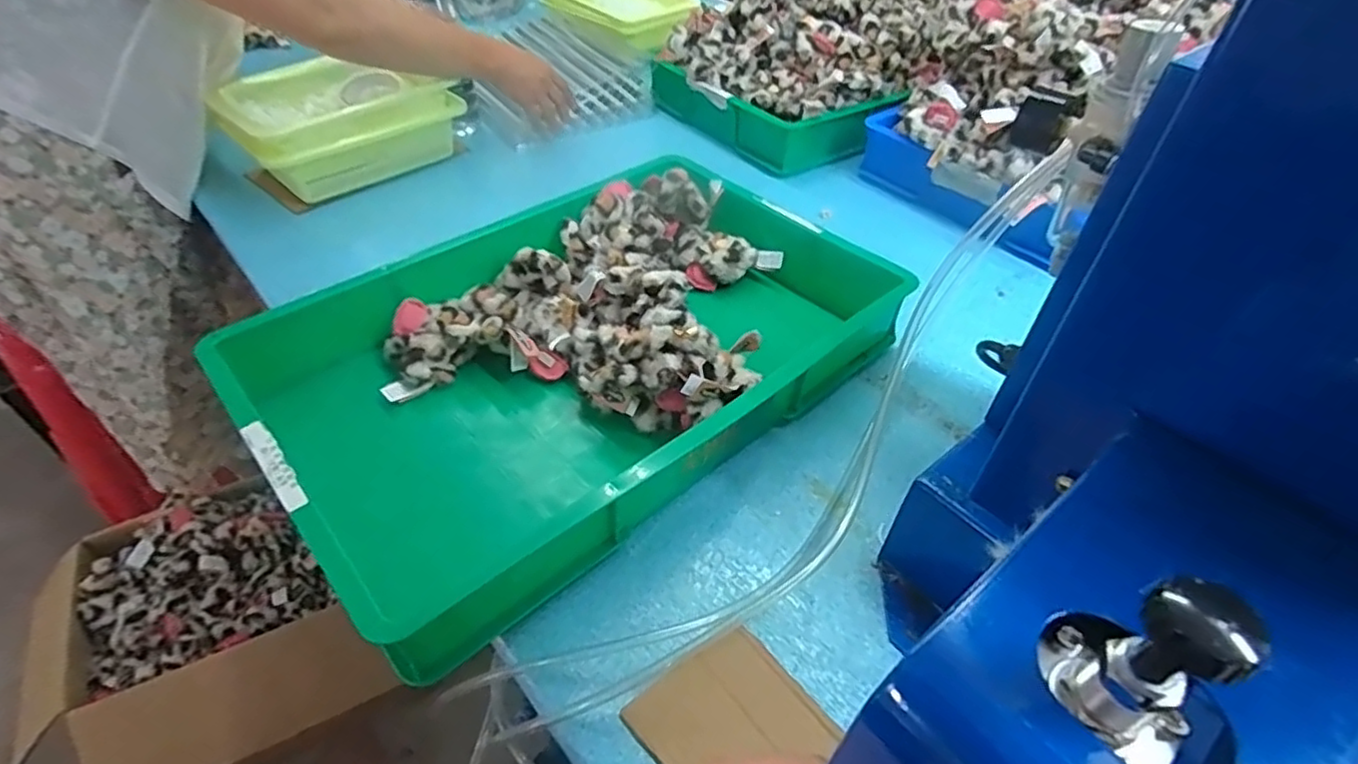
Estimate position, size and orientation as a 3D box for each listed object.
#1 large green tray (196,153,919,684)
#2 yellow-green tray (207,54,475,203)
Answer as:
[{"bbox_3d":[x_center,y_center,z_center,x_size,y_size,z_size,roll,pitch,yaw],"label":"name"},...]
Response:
[{"bbox_3d":[-0.091,-0.037,0.621,0.532,0.090,0.360,-31,53,-30],"label":"large green tray"},{"bbox_3d":[-0.455,-0.354,0.909,0.274,0.105,0.168,-32,53,-30],"label":"yellow-green tray"}]

